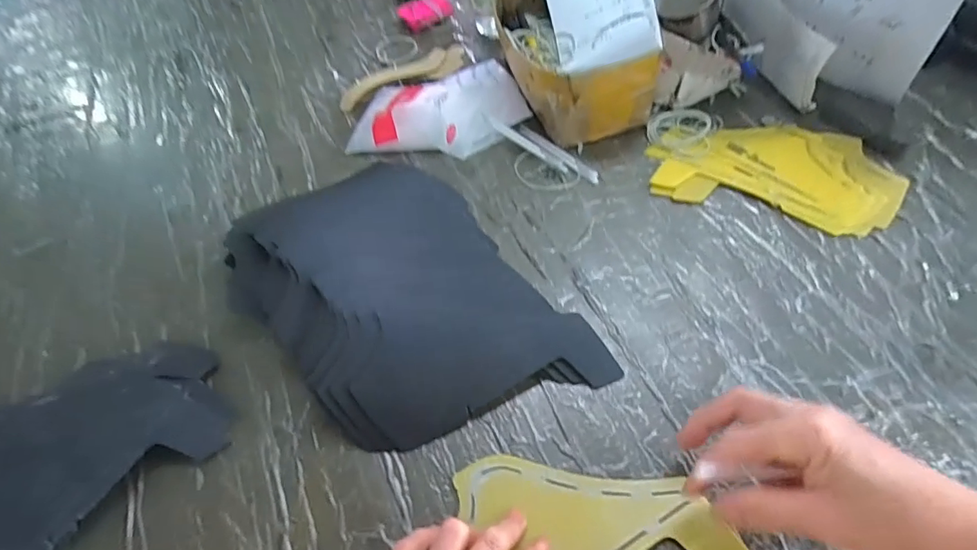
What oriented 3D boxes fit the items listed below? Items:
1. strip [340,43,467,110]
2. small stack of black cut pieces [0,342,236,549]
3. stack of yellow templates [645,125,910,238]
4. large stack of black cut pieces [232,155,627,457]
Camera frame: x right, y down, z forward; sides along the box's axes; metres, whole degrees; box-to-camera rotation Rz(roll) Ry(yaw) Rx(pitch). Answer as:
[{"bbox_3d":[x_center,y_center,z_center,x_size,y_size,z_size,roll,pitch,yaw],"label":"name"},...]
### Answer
[{"bbox_3d":[-0.106,-0.250,0.629,0.170,0.010,0.052,-24,57,-11],"label":"strip"},{"bbox_3d":[-0.332,0.146,0.360,0.267,0.041,0.146,-39,61,-20],"label":"small stack of black cut pieces"},{"bbox_3d":[0.274,-0.101,0.491,0.215,0.011,0.122,12,57,13],"label":"stack of yellow templates"},{"bbox_3d":[-0.076,0.015,0.423,0.205,0.054,0.296,-33,59,-17],"label":"large stack of black cut pieces"}]

